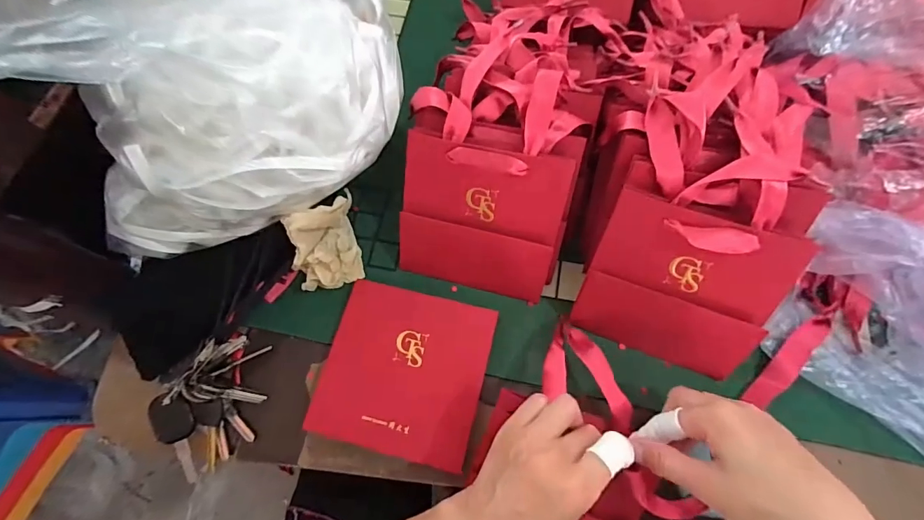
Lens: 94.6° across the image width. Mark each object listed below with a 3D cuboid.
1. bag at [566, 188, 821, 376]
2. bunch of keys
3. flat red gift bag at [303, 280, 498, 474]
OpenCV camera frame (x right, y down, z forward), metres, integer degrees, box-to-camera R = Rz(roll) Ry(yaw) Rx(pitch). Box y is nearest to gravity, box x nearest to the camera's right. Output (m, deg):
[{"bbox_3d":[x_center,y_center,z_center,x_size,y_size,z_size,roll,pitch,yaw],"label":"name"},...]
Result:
[{"bbox_3d":[0.175,0.026,0.347,0.137,0.137,0.012,20,33,11],"label":"bag"},{"bbox_3d":[-0.220,0.128,0.381,0.103,0.033,0.083,-36,72,-12],"label":"bunch of keys"},{"bbox_3d":[-0.051,0.096,0.380,0.140,0.009,0.138,13,70,6],"label":"flat red gift bag"}]

